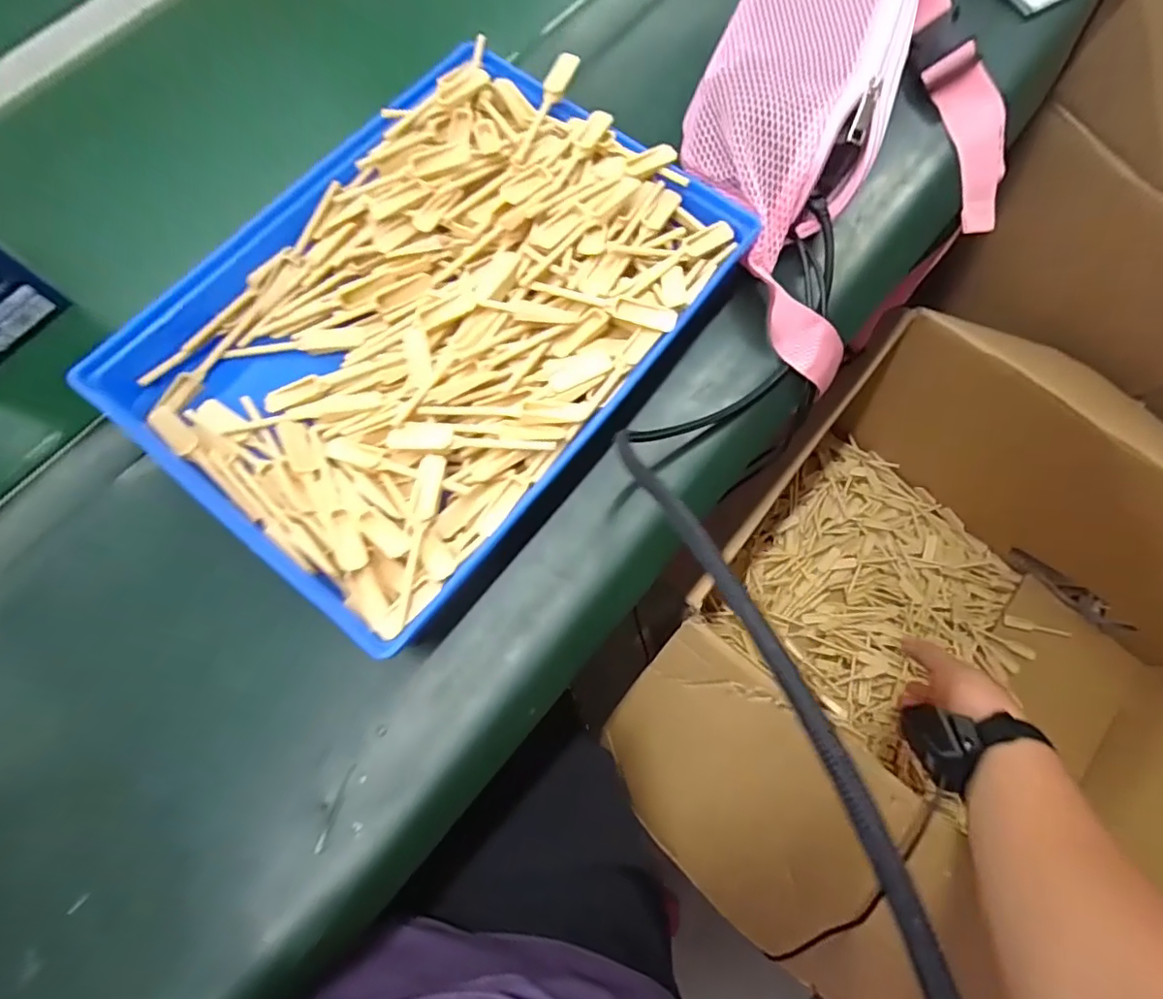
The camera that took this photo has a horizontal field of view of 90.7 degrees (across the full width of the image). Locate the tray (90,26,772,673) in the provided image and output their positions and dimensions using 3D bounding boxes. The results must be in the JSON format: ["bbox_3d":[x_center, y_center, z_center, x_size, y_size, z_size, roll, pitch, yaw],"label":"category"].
[{"bbox_3d":[-0.081,-0.107,0.331,0.231,0.041,0.317,37,78,9],"label":"tray"}]

